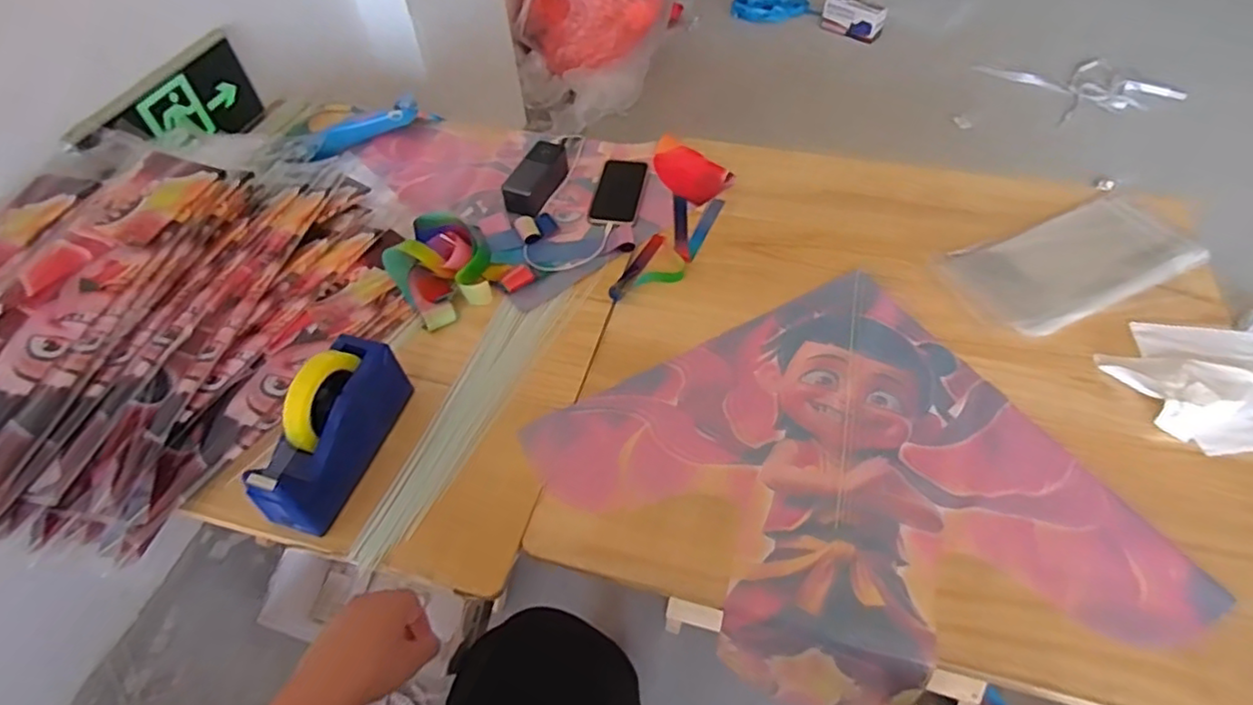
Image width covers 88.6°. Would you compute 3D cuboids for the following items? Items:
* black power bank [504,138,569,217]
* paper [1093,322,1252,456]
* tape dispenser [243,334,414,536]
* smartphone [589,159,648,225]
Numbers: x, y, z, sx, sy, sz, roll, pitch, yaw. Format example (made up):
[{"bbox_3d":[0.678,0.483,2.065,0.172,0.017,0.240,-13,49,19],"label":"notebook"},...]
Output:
[{"bbox_3d":[-0.145,-0.278,1.030,0.061,0.049,0.153,15,56,14],"label":"black power bank"},{"bbox_3d":[0.700,0.029,0.765,0.207,0.037,0.179,-17,54,-9],"label":"paper"},{"bbox_3d":[-0.321,0.079,0.694,0.064,0.134,0.203,14,56,13],"label":"tape dispenser"},{"bbox_3d":[-0.011,-0.257,1.013,0.069,0.007,0.151,7,54,9],"label":"smartphone"}]

